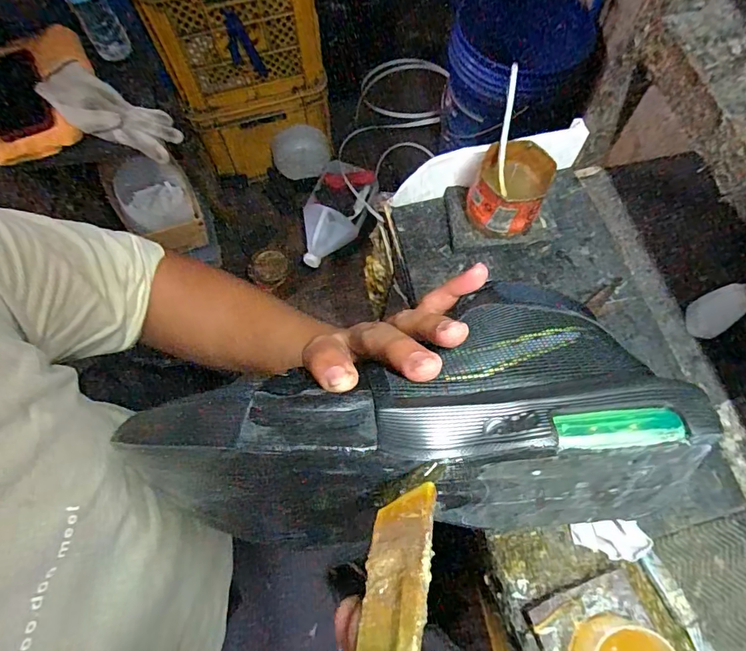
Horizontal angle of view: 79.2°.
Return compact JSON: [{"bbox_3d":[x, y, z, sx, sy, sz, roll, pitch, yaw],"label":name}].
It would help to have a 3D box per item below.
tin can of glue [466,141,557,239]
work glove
[{"bbox_3d":[0.150,-0.144,0.508,0.074,0.086,0.080,-1,69,2],"label":"tin can of glue"},{"bbox_3d":[-0.408,-0.332,0.710,0.198,0.039,0.097,28,71,-10],"label":"work glove"}]

